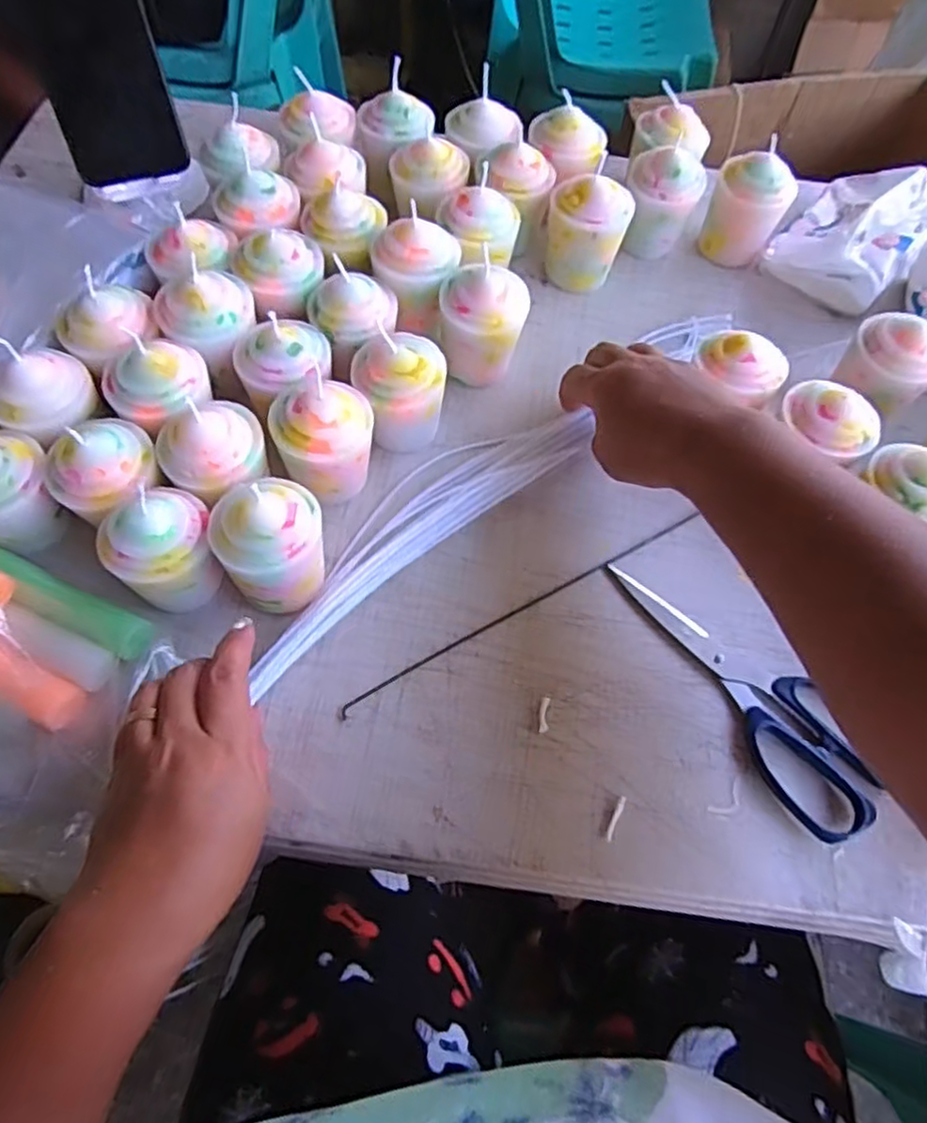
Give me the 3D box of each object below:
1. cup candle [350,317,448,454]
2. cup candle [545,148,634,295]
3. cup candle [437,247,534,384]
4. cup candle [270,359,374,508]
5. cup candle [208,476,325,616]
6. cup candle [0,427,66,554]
[{"bbox_3d":[-0.039,-0.103,0.432,0.056,0.068,0.052,-5,64,-5],"label":"cup candle"},{"bbox_3d":[0.088,-0.239,0.505,0.048,0.081,0.048,1,64,-2],"label":"cup candle"},{"bbox_3d":[0.012,-0.154,0.460,0.056,0.073,0.050,4,64,-1],"label":"cup candle"},{"bbox_3d":[-0.081,-0.070,0.408,0.056,0.072,0.050,-16,66,-10],"label":"cup candle"},{"bbox_3d":[-0.103,-0.010,0.373,0.057,0.068,0.055,-28,68,-15],"label":"cup candle"},{"bbox_3d":[-0.255,-0.039,0.385,0.050,0.064,0.055,36,68,14],"label":"cup candle"}]

